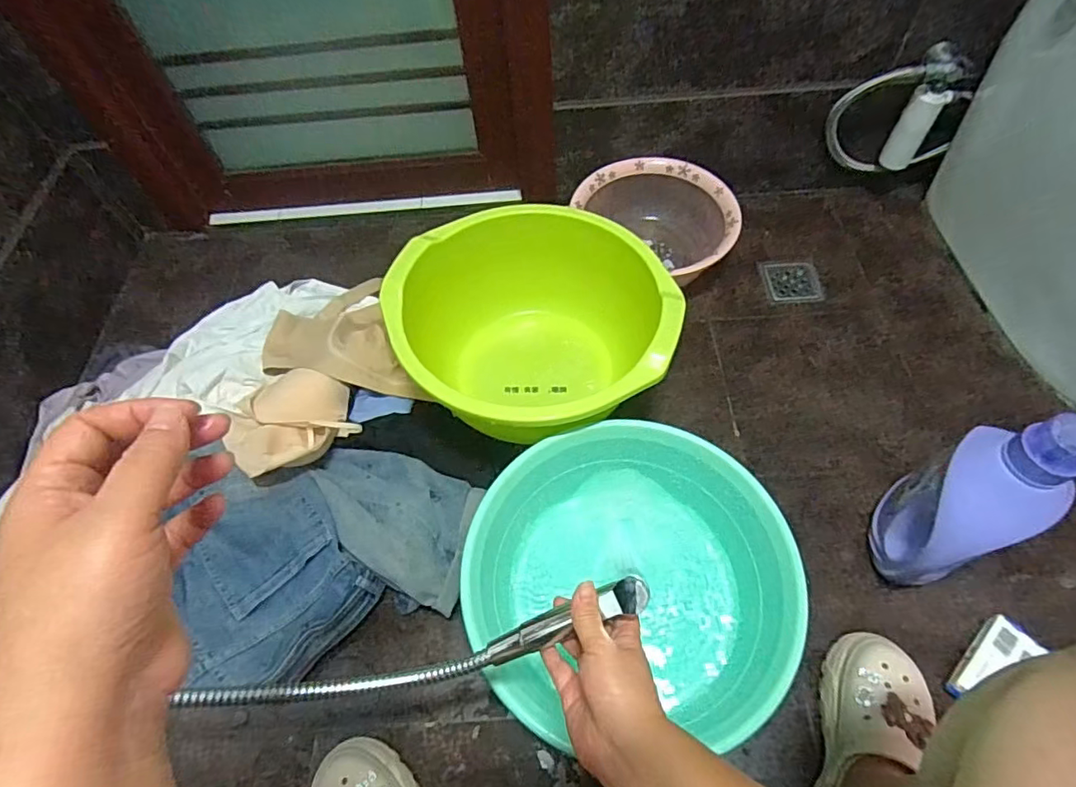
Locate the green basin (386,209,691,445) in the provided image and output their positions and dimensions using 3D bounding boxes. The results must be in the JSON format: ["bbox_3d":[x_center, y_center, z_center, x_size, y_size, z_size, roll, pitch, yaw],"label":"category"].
[{"bbox_3d":[-0.002,-0.090,0.857,0.382,0.207,0.381,-2,59,3],"label":"green basin"}]

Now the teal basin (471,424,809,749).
[{"bbox_3d":[0.108,0.234,0.691,0.368,0.155,0.333,-12,59,-3],"label":"teal basin"}]

